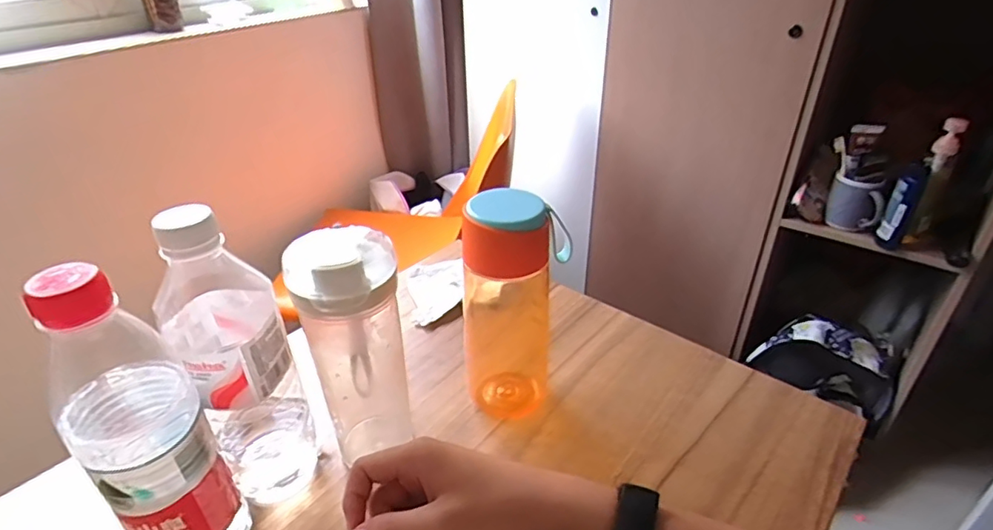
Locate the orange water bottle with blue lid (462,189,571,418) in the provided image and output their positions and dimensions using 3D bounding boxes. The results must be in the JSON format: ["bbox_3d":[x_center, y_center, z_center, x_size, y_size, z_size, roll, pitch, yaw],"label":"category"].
[{"bbox_3d":[0.014,0.036,0.439,0.074,0.193,0.056,1,33,2],"label":"orange water bottle with blue lid"}]

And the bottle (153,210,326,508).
[{"bbox_3d":[-0.171,0.067,0.367,0.064,0.227,0.076,-18,37,-24],"label":"bottle"}]

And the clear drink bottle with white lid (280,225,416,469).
[{"bbox_3d":[-0.097,0.068,0.394,0.068,0.192,0.069,-10,34,-14],"label":"clear drink bottle with white lid"}]

